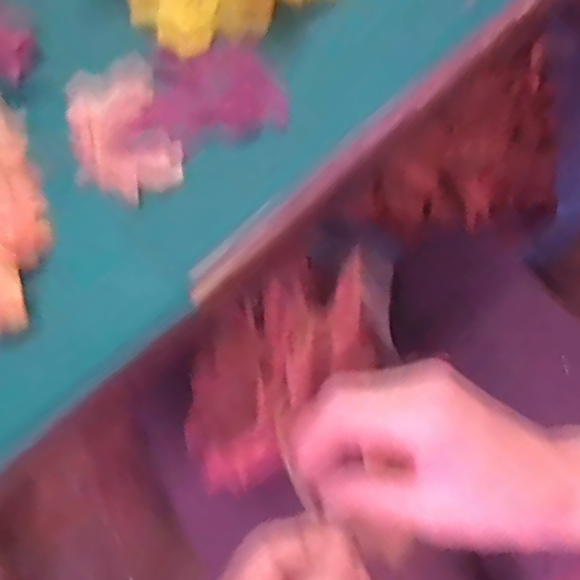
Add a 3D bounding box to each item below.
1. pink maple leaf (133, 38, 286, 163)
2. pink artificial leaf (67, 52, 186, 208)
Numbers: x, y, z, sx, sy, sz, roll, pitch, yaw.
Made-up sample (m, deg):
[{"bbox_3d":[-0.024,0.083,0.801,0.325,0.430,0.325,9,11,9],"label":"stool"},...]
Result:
[{"bbox_3d":[-0.047,-0.111,0.334,0.079,0.010,0.067,-21,70,-5],"label":"pink maple leaf"},{"bbox_3d":[-0.094,-0.090,0.328,0.053,0.005,0.091,-19,70,-4],"label":"pink artificial leaf"}]

